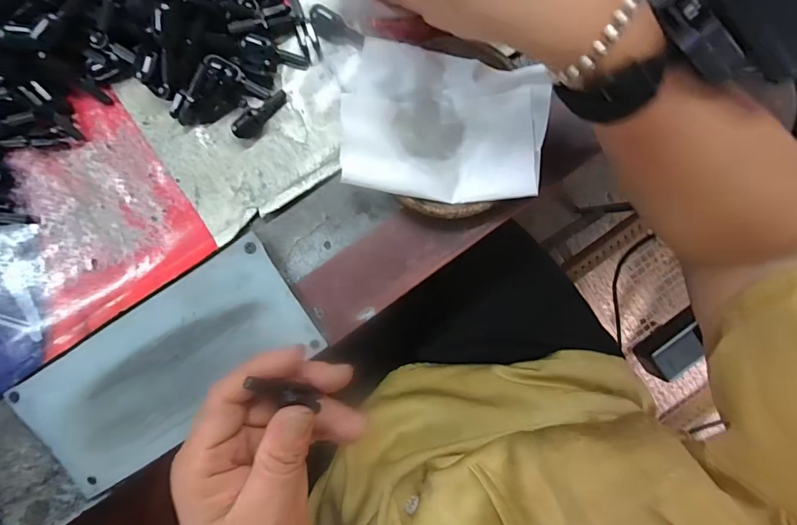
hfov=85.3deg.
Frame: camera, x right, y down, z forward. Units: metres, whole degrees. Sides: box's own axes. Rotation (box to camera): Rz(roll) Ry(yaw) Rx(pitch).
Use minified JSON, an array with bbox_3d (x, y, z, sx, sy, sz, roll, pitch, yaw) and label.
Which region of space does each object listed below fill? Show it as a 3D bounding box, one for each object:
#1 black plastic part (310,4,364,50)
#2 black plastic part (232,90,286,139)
[{"bbox_3d":[-0.041,-0.156,0.289,0.038,0.010,0.016,29,92,-3],"label":"black plastic part"},{"bbox_3d":[-0.091,-0.098,0.289,0.042,0.012,0.013,-37,94,1],"label":"black plastic part"}]

